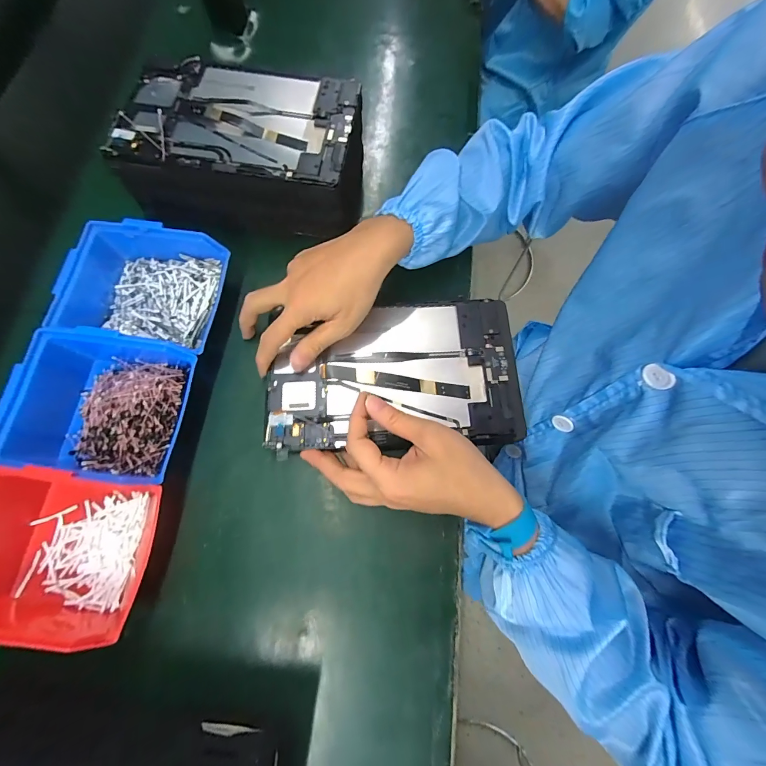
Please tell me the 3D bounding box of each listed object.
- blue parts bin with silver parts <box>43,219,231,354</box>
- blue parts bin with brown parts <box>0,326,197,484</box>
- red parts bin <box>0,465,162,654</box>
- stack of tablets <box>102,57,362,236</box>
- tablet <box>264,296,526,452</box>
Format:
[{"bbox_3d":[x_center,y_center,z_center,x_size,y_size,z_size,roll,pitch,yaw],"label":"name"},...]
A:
[{"bbox_3d":[-0.247,-0.095,0.360,0.150,0.062,0.126,8,74,3],"label":"blue parts bin with silver parts"},{"bbox_3d":[-0.257,0.023,0.333,0.140,0.080,0.122,8,74,3],"label":"blue parts bin with brown parts"},{"bbox_3d":[-0.276,0.144,0.297,0.152,0.076,0.131,5,74,2],"label":"red parts bin"},{"bbox_3d":[-0.153,-0.266,0.409,0.249,0.090,0.166,3,74,1],"label":"stack of tablets"},{"bbox_3d":[0.011,-0.013,0.353,0.245,0.013,0.147,-3,73,0],"label":"tablet"}]

